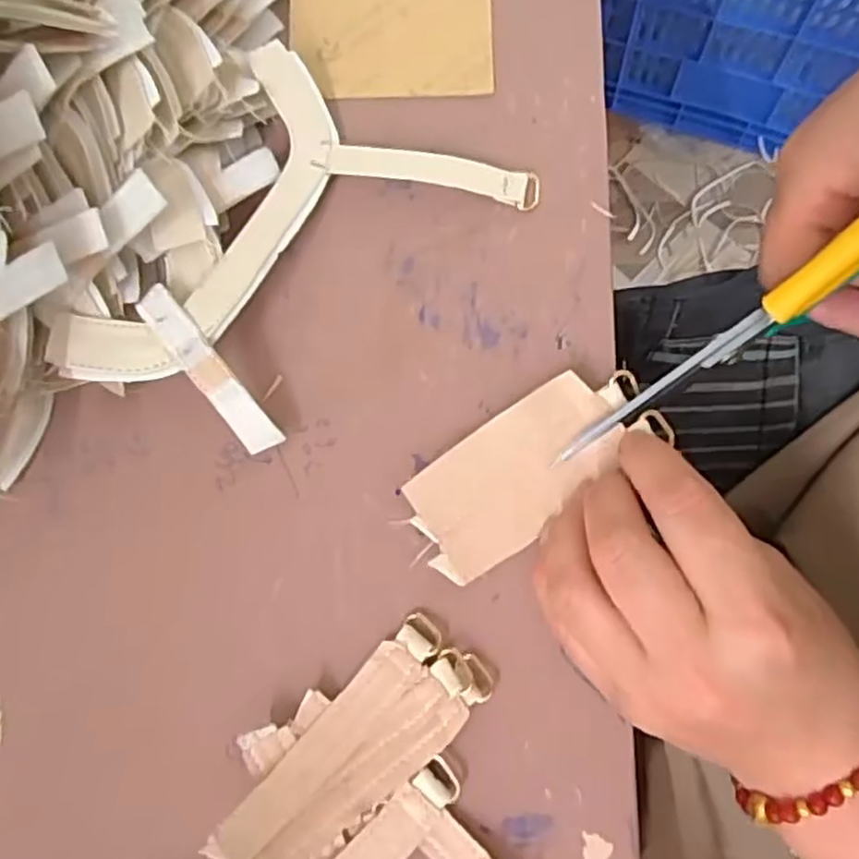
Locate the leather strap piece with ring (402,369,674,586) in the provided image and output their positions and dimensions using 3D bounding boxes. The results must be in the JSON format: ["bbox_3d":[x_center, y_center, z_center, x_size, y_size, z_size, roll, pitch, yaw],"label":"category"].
[{"bbox_3d":[0.035,0.012,0.264,0.093,0.009,0.043,-40,78,-2],"label":"leather strap piece with ring"}]

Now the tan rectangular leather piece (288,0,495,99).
[{"bbox_3d":[-0.018,-0.185,0.321,0.092,0.004,0.079,2,77,6],"label":"tan rectangular leather piece"}]

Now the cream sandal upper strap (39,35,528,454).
[{"bbox_3d":[-0.051,-0.064,0.280,0.119,0.028,0.160,29,81,11],"label":"cream sandal upper strap"}]

